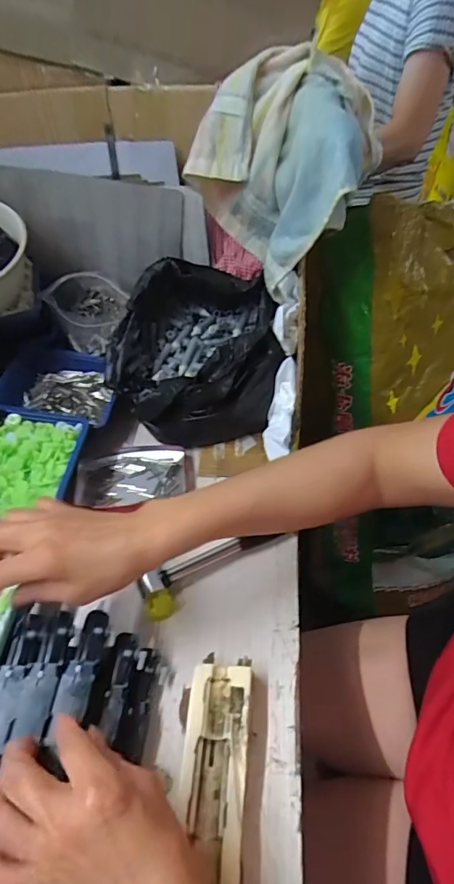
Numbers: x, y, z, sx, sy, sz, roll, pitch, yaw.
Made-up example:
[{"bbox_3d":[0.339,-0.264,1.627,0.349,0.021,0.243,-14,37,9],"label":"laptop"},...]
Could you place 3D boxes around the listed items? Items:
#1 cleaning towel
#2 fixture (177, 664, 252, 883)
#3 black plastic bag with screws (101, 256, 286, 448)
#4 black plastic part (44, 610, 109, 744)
[{"bbox_3d":[0.068,-0.288,0.503,0.186,0.195,0.121,33,57,29],"label":"cleaning towel"},{"bbox_3d":[-0.009,0.230,0.326,0.045,0.026,0.132,2,48,6],"label":"fixture"},{"bbox_3d":[-0.032,-0.116,0.564,0.192,0.126,0.213,8,48,11],"label":"black plastic bag with screws"},{"bbox_3d":[-0.105,0.165,0.335,0.023,0.008,0.090,4,42,7],"label":"black plastic part"}]

